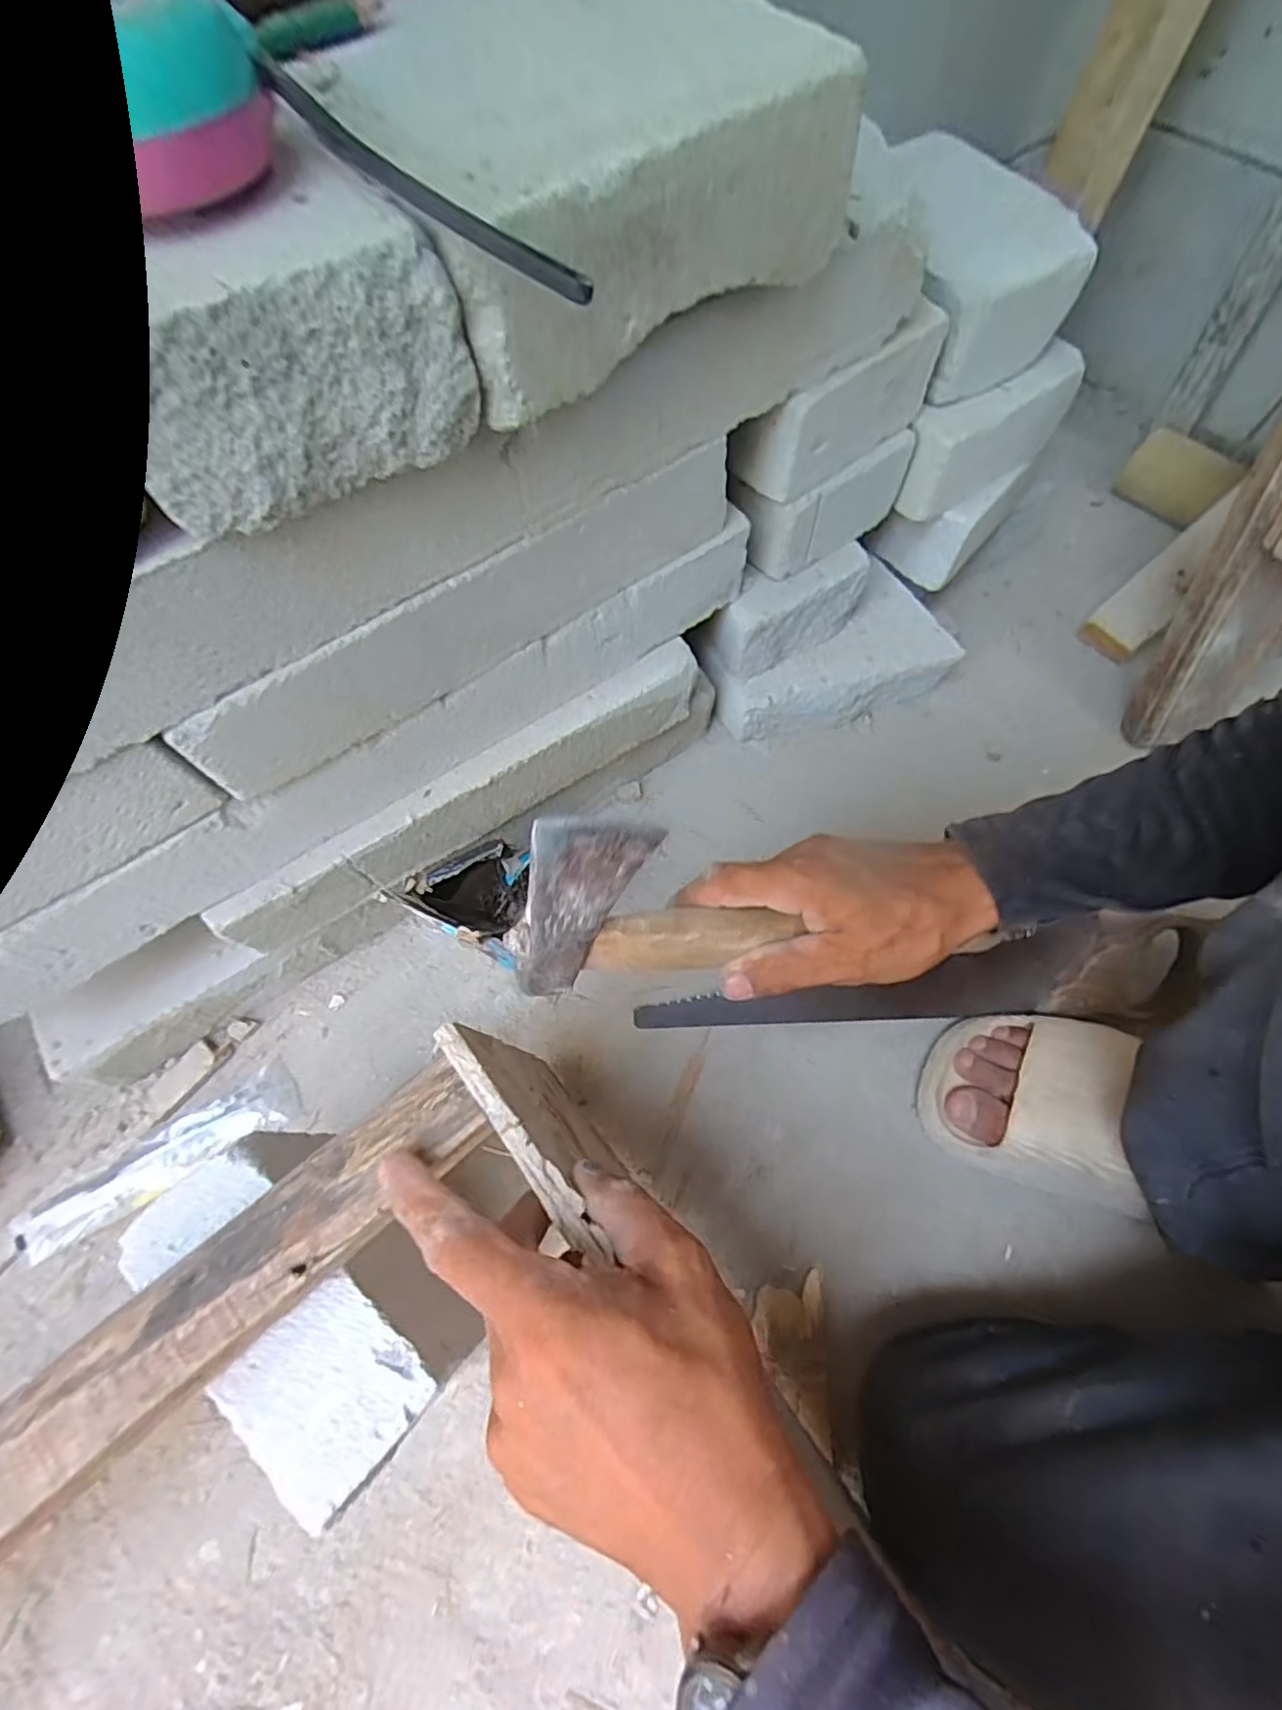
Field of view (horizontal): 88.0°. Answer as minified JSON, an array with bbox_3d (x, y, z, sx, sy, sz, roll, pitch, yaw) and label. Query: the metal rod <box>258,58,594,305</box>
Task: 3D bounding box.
[{"bbox_3d":[-0.073,-0.219,0.219,0.127,0.010,0.012,33,70,-1],"label":"metal rod"}]

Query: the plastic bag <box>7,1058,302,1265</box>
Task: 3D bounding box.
[{"bbox_3d":[-0.375,0.239,0.517,0.207,0.024,0.047,-32,69,-12],"label":"plastic bag"}]

